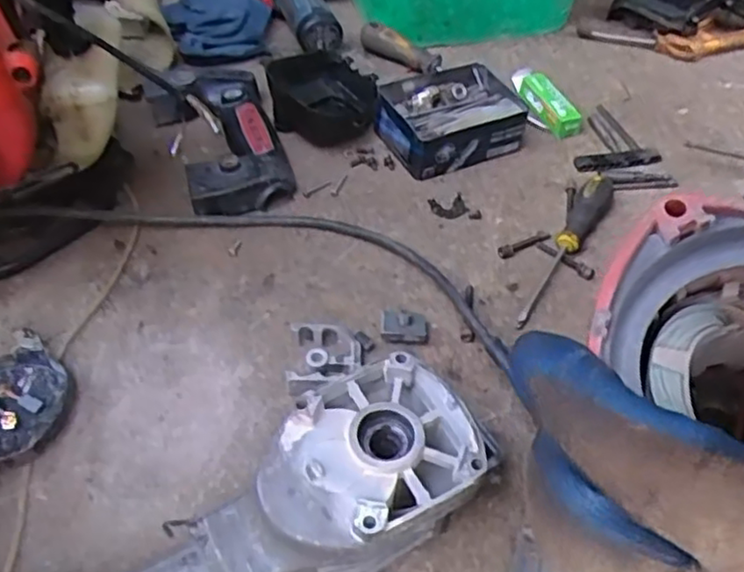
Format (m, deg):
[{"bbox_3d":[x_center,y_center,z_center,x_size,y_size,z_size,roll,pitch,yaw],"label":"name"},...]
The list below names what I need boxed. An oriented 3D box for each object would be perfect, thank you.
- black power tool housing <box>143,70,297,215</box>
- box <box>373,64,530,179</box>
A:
[{"bbox_3d":[-0.150,-0.151,0.672,0.112,0.037,0.211,-15,50,-17],"label":"black power tool housing"},{"bbox_3d":[0.080,-0.174,0.698,0.141,0.045,0.113,-19,53,-19],"label":"box"}]

